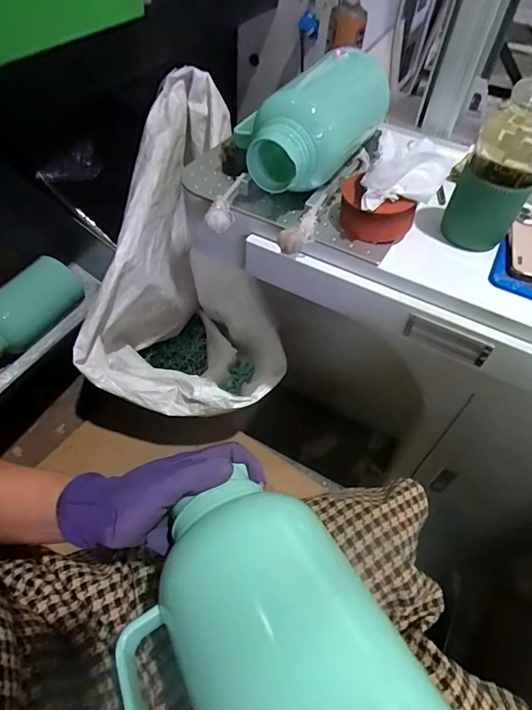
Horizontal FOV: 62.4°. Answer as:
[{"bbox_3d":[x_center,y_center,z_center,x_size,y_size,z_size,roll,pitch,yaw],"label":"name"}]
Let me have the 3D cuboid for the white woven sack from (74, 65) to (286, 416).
[{"bbox_3d":[-0.199,-0.187,1.028,0.377,0.569,0.714,-4,51,-7],"label":"white woven sack"}]

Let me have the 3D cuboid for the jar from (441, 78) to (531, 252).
[{"bbox_3d":[0.294,-0.230,0.554,0.079,0.189,0.076,24,54,15],"label":"jar"}]

